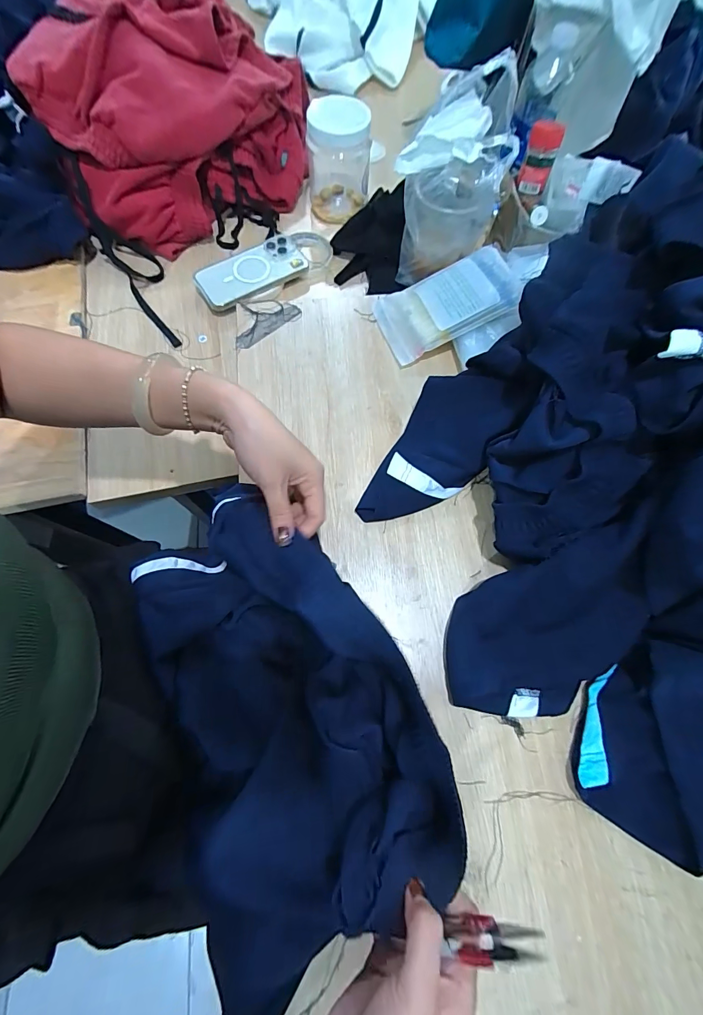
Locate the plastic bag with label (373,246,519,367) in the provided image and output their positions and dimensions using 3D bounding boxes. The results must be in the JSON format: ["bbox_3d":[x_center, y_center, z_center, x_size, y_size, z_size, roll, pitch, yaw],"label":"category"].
[{"bbox_3d":[0.122,-0.267,0.499,0.171,0.025,0.111,-24,70,10],"label":"plastic bag with label"}]

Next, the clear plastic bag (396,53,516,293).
[{"bbox_3d":[0.121,-0.397,0.484,0.125,0.200,0.082,11,71,2],"label":"clear plastic bag"}]

